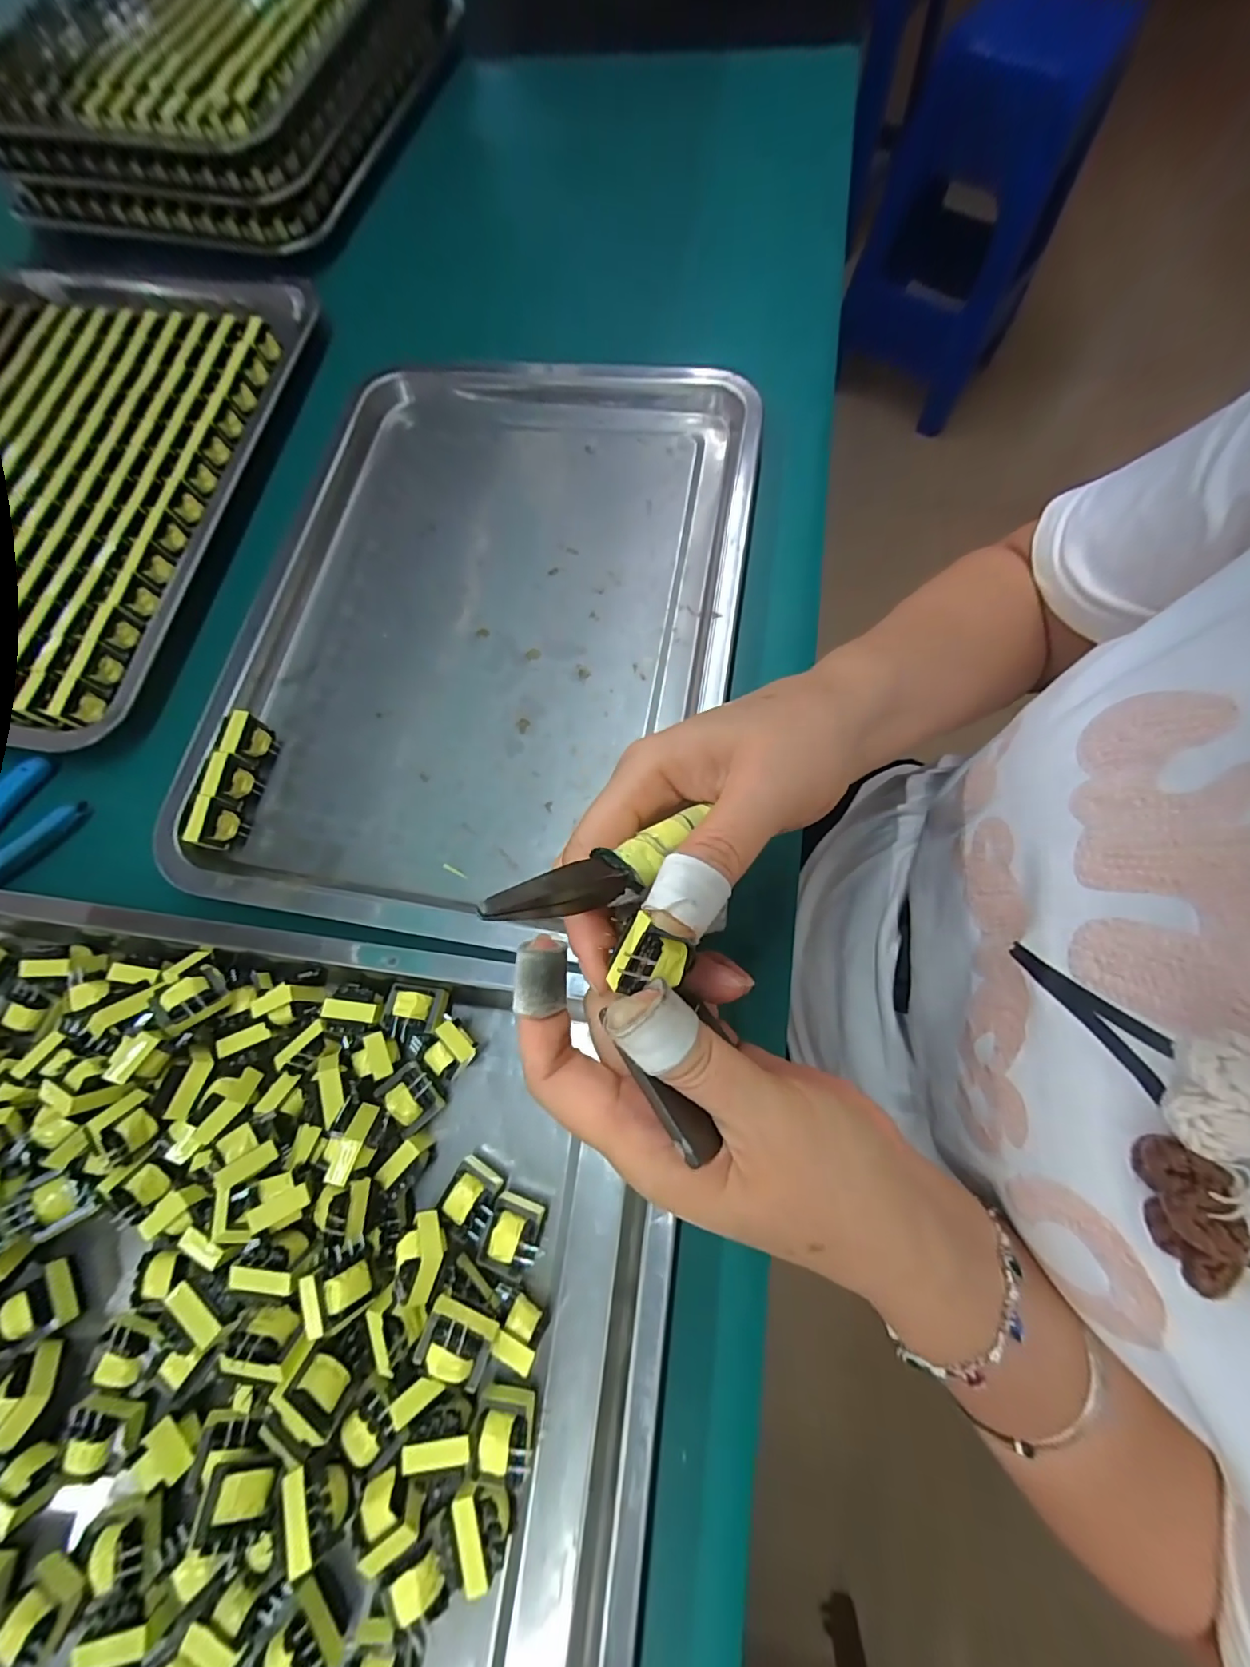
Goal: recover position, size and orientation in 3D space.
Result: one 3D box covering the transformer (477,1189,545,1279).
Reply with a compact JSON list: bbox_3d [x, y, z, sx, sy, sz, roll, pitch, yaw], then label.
[{"bbox_3d":[-0.044,0.160,0.214,0.020,0.022,0.022,15,75,7],"label":"transformer"}]

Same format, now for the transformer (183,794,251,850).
[{"bbox_3d":[-0.212,-0.005,0.274,0.016,0.020,0.024,9,74,5],"label":"transformer"}]

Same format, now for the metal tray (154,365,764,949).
[{"bbox_3d":[-0.084,-0.133,0.314,0.289,0.035,0.379,9,74,4],"label":"metal tray"}]

